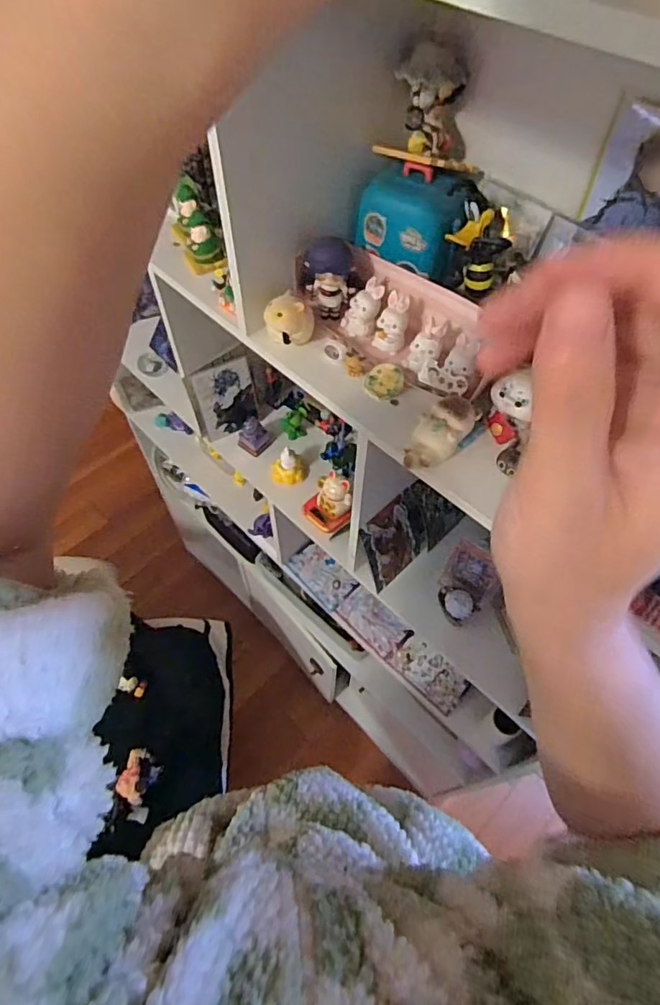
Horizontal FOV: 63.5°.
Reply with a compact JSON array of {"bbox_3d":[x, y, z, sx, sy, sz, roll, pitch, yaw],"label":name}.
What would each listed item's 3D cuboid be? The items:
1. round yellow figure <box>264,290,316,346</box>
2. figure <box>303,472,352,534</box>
[{"bbox_3d":[-0.038,-0.168,0.496,0.043,0.055,0.029,-5,59,-4],"label":"round yellow figure"},{"bbox_3d":[0.001,0.002,0.735,0.066,0.058,0.053,39,65,20],"label":"figure"}]

